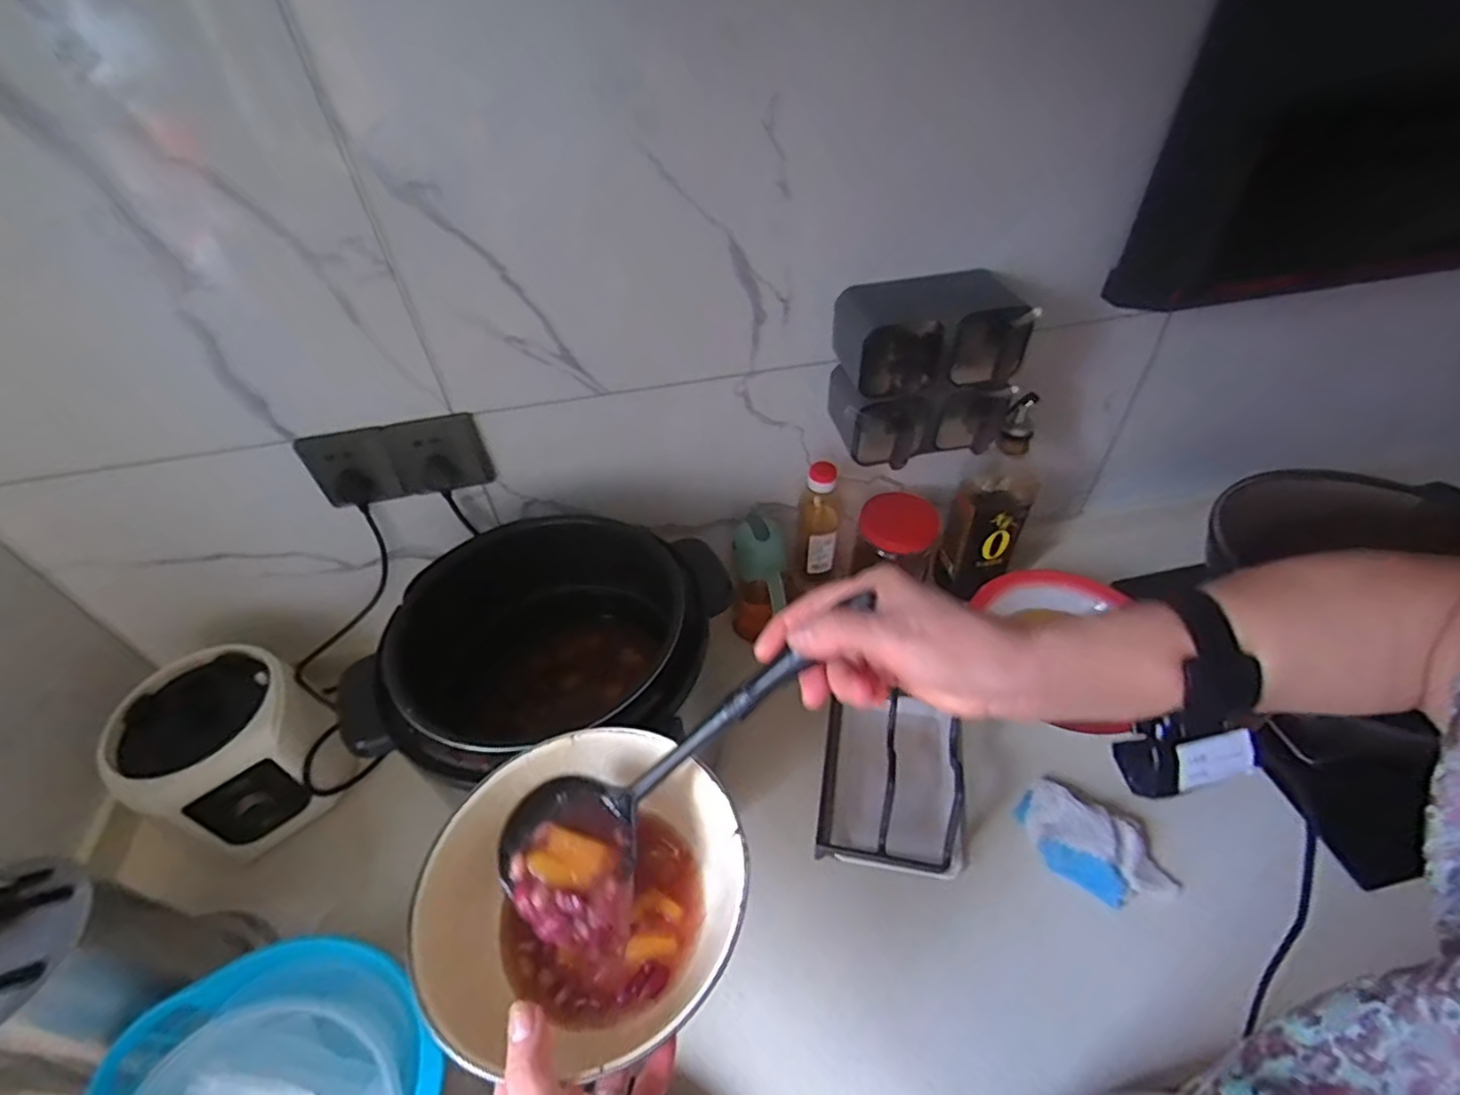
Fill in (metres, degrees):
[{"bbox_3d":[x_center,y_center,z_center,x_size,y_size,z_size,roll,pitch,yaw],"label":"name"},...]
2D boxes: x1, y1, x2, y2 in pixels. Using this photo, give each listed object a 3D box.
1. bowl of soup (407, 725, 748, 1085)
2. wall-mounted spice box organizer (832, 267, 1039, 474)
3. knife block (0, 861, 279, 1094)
[{"bbox_3d":[-0.093,0.222,0.426,0.193,0.079,0.182,-2,46,2],"label":"bowl of soup"},{"bbox_3d":[0.203,-0.185,0.680,0.176,0.156,0.113,-16,47,-12],"label":"wall-mounted spice box organizer"},{"bbox_3d":[-0.506,0.309,0.482,0.101,0.333,0.135,8,47,11],"label":"knife block"}]

